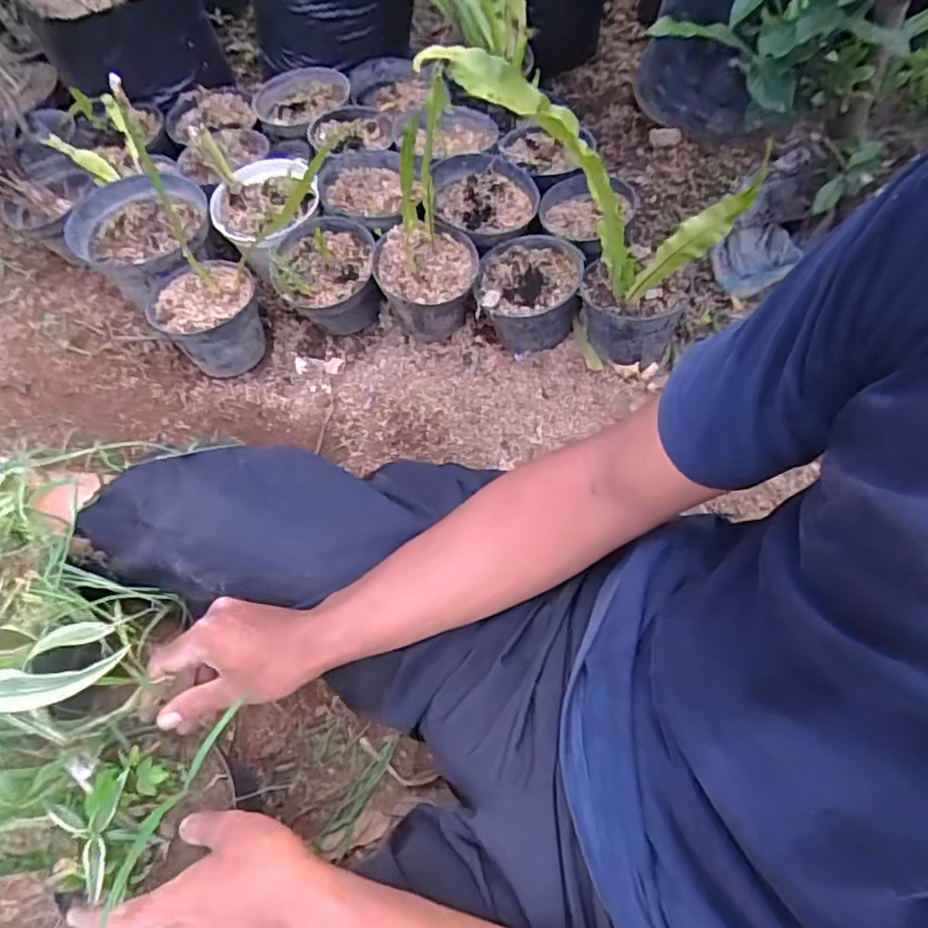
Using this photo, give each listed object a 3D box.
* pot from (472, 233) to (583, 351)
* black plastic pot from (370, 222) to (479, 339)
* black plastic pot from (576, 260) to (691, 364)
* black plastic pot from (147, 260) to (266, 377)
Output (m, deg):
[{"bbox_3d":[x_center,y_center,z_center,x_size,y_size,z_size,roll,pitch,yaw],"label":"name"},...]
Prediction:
[{"bbox_3d":[0.082,-0.210,0.768,0.130,0.081,0.138,-8,59,1],"label":"pot"},{"bbox_3d":[-0.050,-0.218,0.769,0.123,0.109,0.115,-1,62,2],"label":"black plastic pot"},{"bbox_3d":[0.197,-0.175,0.726,0.121,0.088,0.098,13,61,14],"label":"black plastic pot"},{"bbox_3d":[-0.321,-0.181,0.776,0.122,0.109,0.123,-1,62,2],"label":"black plastic pot"}]

